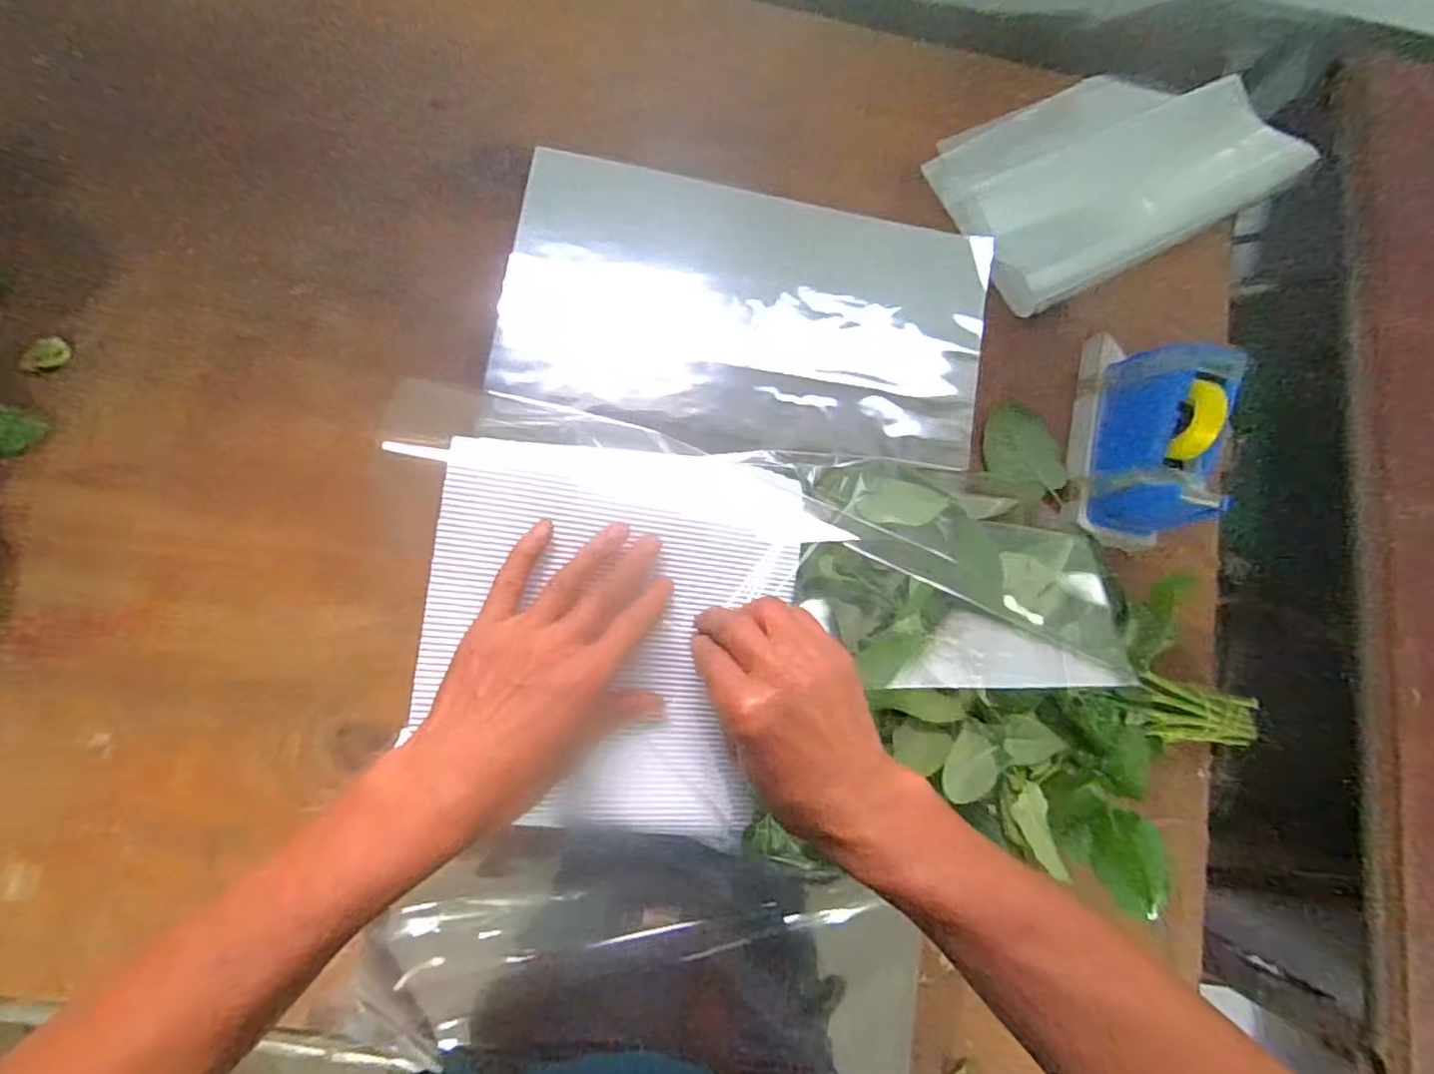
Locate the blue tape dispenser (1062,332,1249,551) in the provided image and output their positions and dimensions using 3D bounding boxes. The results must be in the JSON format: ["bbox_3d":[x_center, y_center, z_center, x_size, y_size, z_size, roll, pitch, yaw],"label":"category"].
[{"bbox_3d":[0.341,-0.087,0.529,0.068,0.113,0.177,7,83,-3],"label":"blue tape dispenser"}]

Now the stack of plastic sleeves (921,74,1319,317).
[{"bbox_3d":[0.365,-0.338,0.598,0.312,0.039,0.181,-27,85,-6],"label":"stack of plastic sleeves"}]

